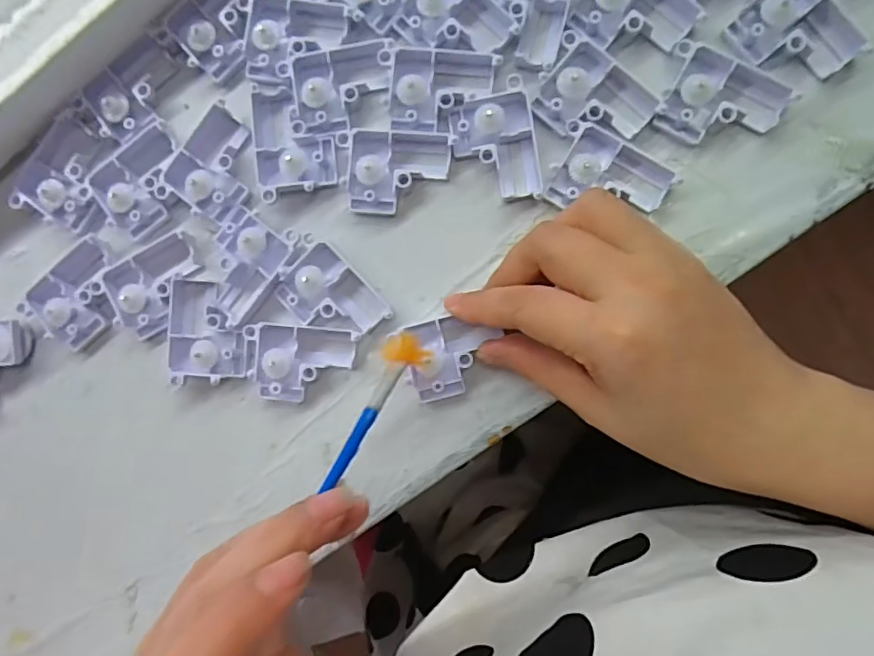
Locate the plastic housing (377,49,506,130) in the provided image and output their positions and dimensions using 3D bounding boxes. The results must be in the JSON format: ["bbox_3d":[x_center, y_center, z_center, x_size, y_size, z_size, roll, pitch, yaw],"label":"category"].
[{"bbox_3d":[0.001,-0.106,0.254,0.050,0.011,0.033,3,91,5],"label":"plastic housing"}]

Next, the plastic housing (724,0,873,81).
[{"bbox_3d":[0.150,-0.125,0.239,0.036,0.012,0.050,-41,87,4],"label":"plastic housing"}]

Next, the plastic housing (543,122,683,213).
[{"bbox_3d":[0.075,-0.064,0.248,0.050,0.014,0.036,25,92,5],"label":"plastic housing"}]

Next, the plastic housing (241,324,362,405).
[{"bbox_3d":[-0.063,0.017,0.264,0.051,0.014,0.034,5,91,5],"label":"plastic housing"}]

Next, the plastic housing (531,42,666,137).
[{"bbox_3d":[0.070,-0.099,0.248,0.044,0.011,0.039,44,94,4],"label":"plastic housing"}]

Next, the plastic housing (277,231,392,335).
[{"bbox_3d":[-0.050,-0.013,0.262,0.034,0.013,0.049,-43,87,4],"label":"plastic housing"}]

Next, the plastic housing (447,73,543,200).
[{"bbox_3d":[0.025,-0.081,0.253,0.036,0.011,0.050,-9,90,5],"label":"plastic housing"}]

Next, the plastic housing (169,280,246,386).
[{"bbox_3d":[-0.107,0.002,0.267,0.035,0.014,0.047,3,91,5],"label":"plastic housing"}]

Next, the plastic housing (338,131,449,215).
[{"bbox_3d":[-0.019,-0.071,0.258,0.049,0.011,0.037,-2,90,5],"label":"plastic housing"}]

